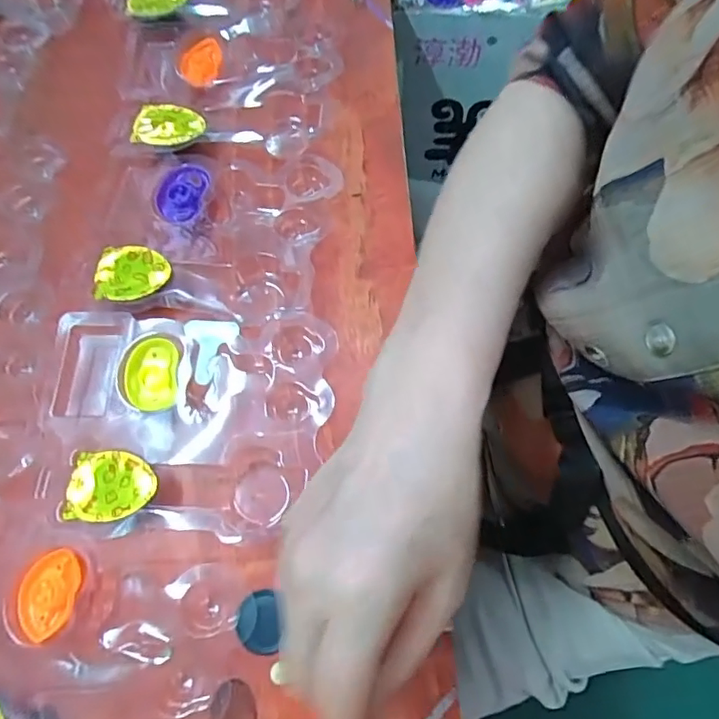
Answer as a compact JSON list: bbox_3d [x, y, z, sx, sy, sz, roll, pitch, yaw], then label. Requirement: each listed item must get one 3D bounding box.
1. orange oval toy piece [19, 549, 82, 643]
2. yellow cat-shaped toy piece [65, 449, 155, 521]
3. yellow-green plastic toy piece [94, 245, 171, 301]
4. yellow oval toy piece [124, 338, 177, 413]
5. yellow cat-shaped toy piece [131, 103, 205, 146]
[{"bbox_3d":[-0.170,0.128,0.299,0.030,0.005,0.044,-1,69,-1],"label":"orange oval toy piece"},{"bbox_3d":[-0.142,0.073,0.314,0.050,0.010,0.038,3,69,1],"label":"yellow cat-shaped toy piece"},{"bbox_3d":[-0.151,-0.058,0.360,0.050,0.004,0.039,6,69,2],"label":"yellow-green plastic toy piece"},{"bbox_3d":[-0.131,0.010,0.341,0.031,0.010,0.045,-3,69,-2],"label":"yellow oval toy piece"},{"bbox_3d":[-0.140,-0.175,0.406,0.055,0.009,0.038,10,69,3],"label":"yellow cat-shaped toy piece"}]

